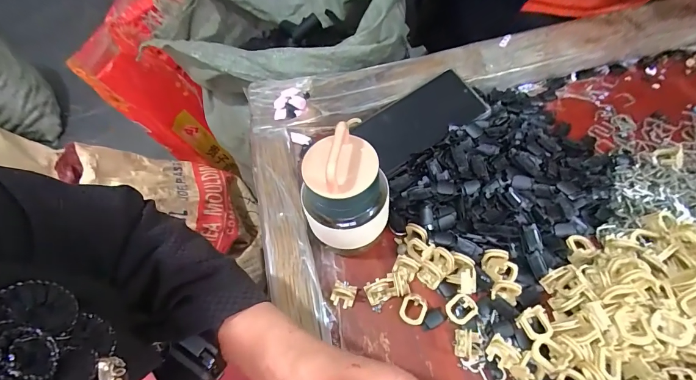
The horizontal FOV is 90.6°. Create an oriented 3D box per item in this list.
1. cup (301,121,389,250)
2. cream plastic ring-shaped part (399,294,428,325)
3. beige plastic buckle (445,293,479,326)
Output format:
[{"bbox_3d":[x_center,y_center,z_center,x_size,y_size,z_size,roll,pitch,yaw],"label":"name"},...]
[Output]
[{"bbox_3d":[-0.005,0.004,0.291,0.065,0.121,0.060,-3,58,5],"label":"cup"},{"bbox_3d":[0.058,0.105,0.303,0.025,0.006,0.025,19,94,7],"label":"cream plastic ring-shaped part"},{"bbox_3d":[0.098,0.103,0.298,0.027,0.004,0.021,-47,72,13],"label":"beige plastic buckle"}]

